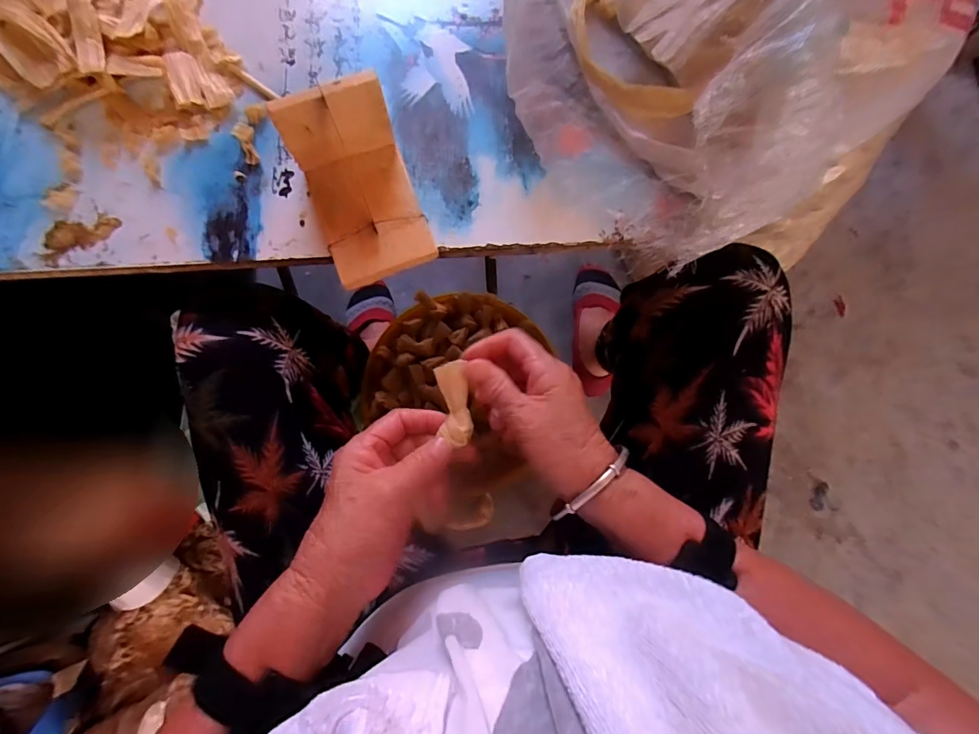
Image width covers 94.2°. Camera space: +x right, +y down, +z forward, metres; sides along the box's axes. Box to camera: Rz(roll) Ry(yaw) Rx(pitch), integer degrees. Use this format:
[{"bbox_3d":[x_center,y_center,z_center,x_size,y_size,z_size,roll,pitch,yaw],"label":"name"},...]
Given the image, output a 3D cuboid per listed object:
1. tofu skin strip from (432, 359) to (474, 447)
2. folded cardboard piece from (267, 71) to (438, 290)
[{"bbox_3d":[-0.025,0.026,0.323,0.021,0.007,0.058,-10,86,-3],"label":"tofu skin strip"},{"bbox_3d":[-0.089,-0.125,0.316,0.072,0.065,0.111,-21,80,-5],"label":"folded cardboard piece"}]

